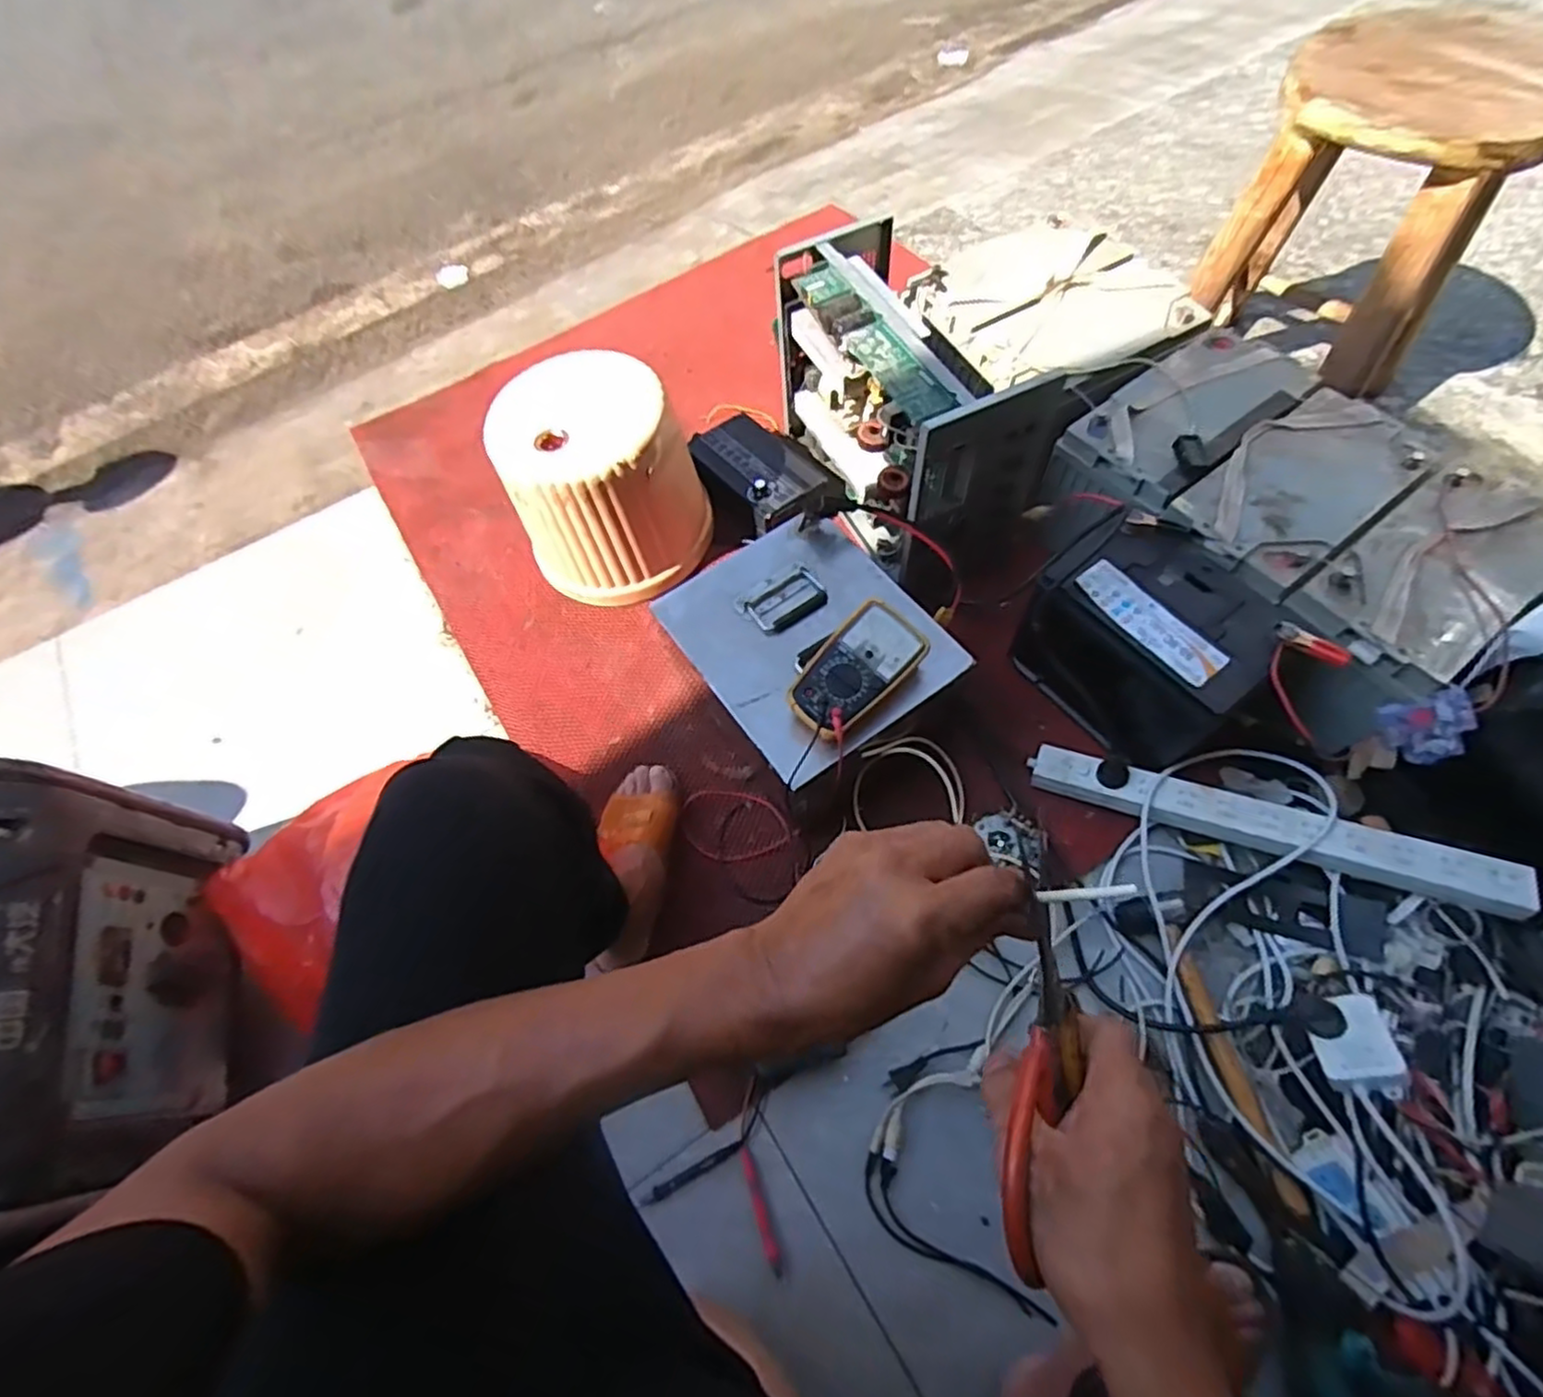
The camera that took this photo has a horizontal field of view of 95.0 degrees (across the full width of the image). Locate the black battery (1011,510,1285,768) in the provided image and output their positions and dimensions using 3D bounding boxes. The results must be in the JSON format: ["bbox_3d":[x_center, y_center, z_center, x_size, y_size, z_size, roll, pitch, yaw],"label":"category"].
[{"bbox_3d":[0.458,-0.066,0.889,0.244,0.200,0.196,41,73,20],"label":"black battery"}]

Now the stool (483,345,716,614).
[{"bbox_3d":[-0.246,-0.324,1.053,0.268,0.291,0.237,-22,62,-8],"label":"stool"}]

